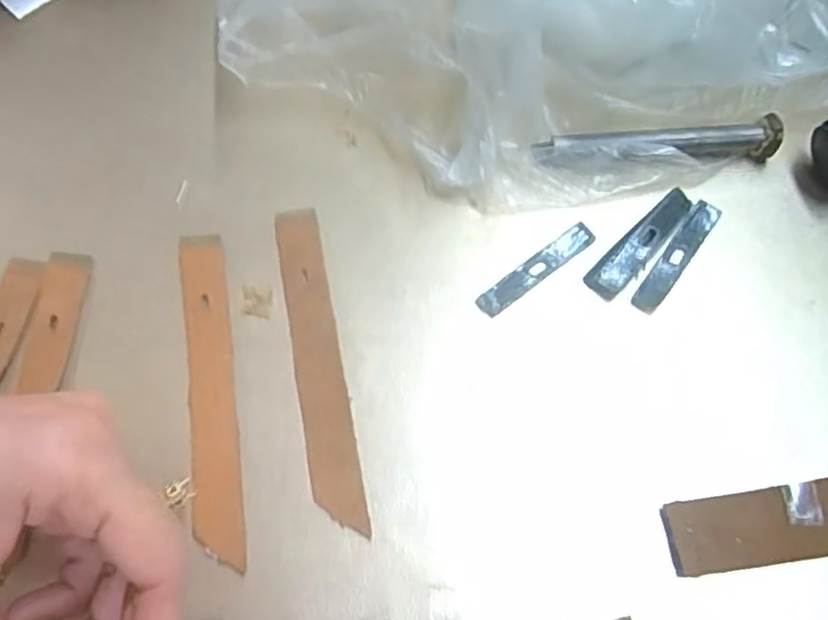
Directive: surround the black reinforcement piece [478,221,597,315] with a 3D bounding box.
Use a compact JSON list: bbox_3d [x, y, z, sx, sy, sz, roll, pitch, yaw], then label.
[{"bbox_3d":[0.047,-0.016,0.254,0.053,0.004,0.010,-35,68,-12],"label":"black reinforcement piece"}]

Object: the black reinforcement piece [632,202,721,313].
[{"bbox_3d":[0.100,-0.021,0.252,0.010,0.004,0.051,34,72,17],"label":"black reinforcement piece"}]

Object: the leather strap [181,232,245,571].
[{"bbox_3d":[-0.074,0.028,0.242,0.017,0.004,0.125,-11,65,-2],"label":"leather strap"}]

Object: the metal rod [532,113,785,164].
[{"bbox_3d":[0.097,-0.069,0.266,0.093,0.011,0.011,2,66,4],"label":"metal rod"}]

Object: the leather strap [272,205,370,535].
[{"bbox_3d":[-0.036,0.017,0.244,0.017,0.004,0.125,-12,65,-2],"label":"leather strap"}]

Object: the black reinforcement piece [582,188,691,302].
[{"bbox_3d":[0.087,-0.026,0.253,0.053,0.008,0.013,-41,70,-15],"label":"black reinforcement piece"}]

